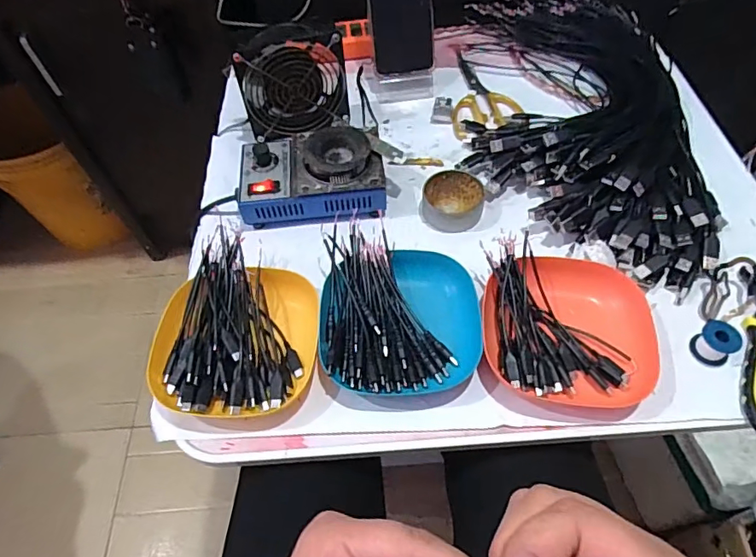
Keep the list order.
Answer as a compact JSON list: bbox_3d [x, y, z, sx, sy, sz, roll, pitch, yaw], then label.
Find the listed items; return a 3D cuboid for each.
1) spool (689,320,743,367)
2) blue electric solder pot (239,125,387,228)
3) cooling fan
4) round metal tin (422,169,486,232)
[{"bbox_3d":[0.286,0.055,0.425,0.027,0.029,0.031,-33,61,-17],"label":"spool"},{"bbox_3d":[-0.070,-0.111,0.527,0.150,0.050,0.104,-7,57,-1],"label":"blue electric solder pot"},{"bbox_3d":[-0.097,-0.226,0.576,0.119,0.121,0.045,-14,45,-7],"label":"cooling fan"},{"bbox_3d":[0.079,-0.082,0.530,0.061,0.026,0.061,5,58,6],"label":"round metal tin"}]

